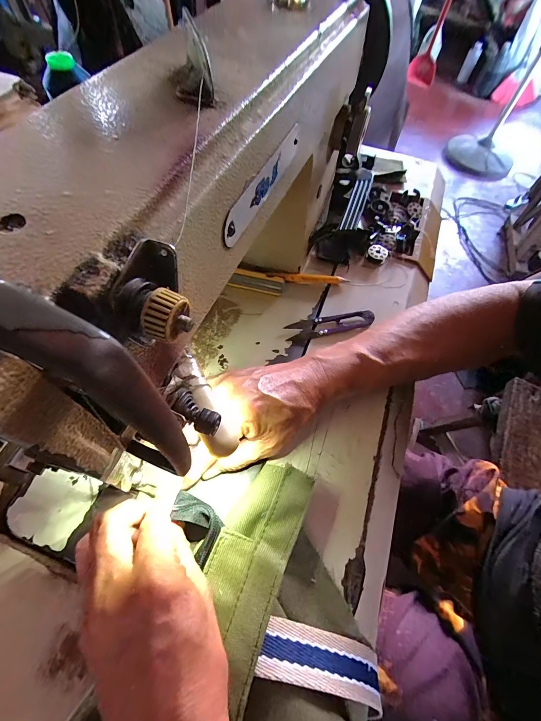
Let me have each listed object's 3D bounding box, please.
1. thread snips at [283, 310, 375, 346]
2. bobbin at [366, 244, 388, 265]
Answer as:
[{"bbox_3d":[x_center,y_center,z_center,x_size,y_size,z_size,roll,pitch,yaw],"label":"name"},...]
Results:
[{"bbox_3d":[0.067,-0.040,0.349,0.100,0.008,0.028,-13,62,-11],"label":"thread snips"},{"bbox_3d":[0.134,-0.134,0.396,0.024,0.010,0.027,26,62,11],"label":"bobbin"}]

